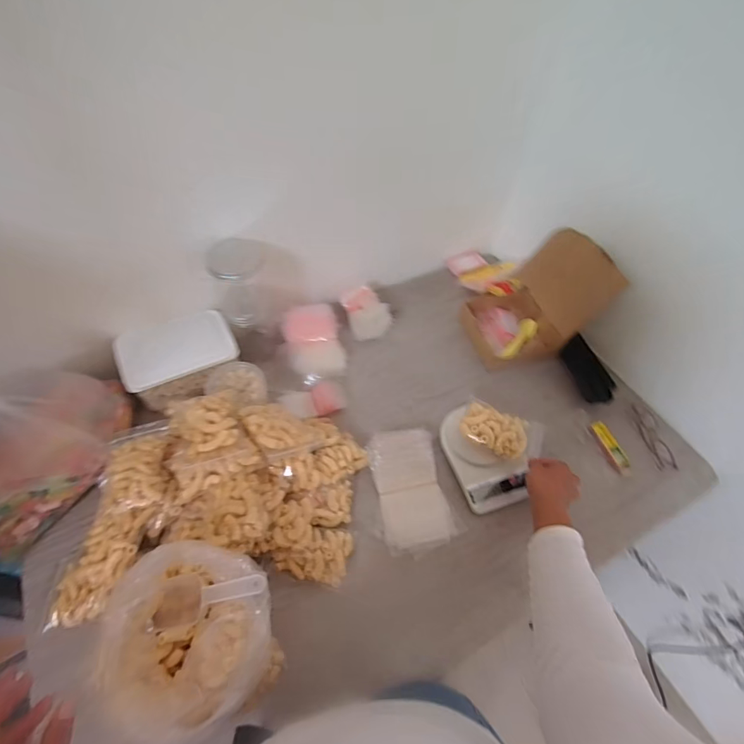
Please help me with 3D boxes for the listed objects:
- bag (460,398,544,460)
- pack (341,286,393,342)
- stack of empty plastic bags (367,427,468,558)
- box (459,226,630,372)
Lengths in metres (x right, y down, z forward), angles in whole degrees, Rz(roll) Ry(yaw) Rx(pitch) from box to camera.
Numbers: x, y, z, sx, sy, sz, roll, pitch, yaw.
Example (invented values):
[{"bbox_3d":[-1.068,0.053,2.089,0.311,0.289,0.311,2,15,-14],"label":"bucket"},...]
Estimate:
[{"bbox_3d":[0.226,0.103,0.734,0.142,0.041,0.084,13,55,5],"label":"bag"},{"bbox_3d":[-0.014,-0.126,0.891,0.089,0.056,0.107,-15,57,-14],"label":"pack"},{"bbox_3d":[0.063,0.190,0.705,0.119,0.006,0.195,-16,66,-6],"label":"stack of empty plastic bags"},{"bbox_3d":[0.320,-0.146,0.846,0.235,0.177,0.183,-19,58,-17],"label":"box"}]

